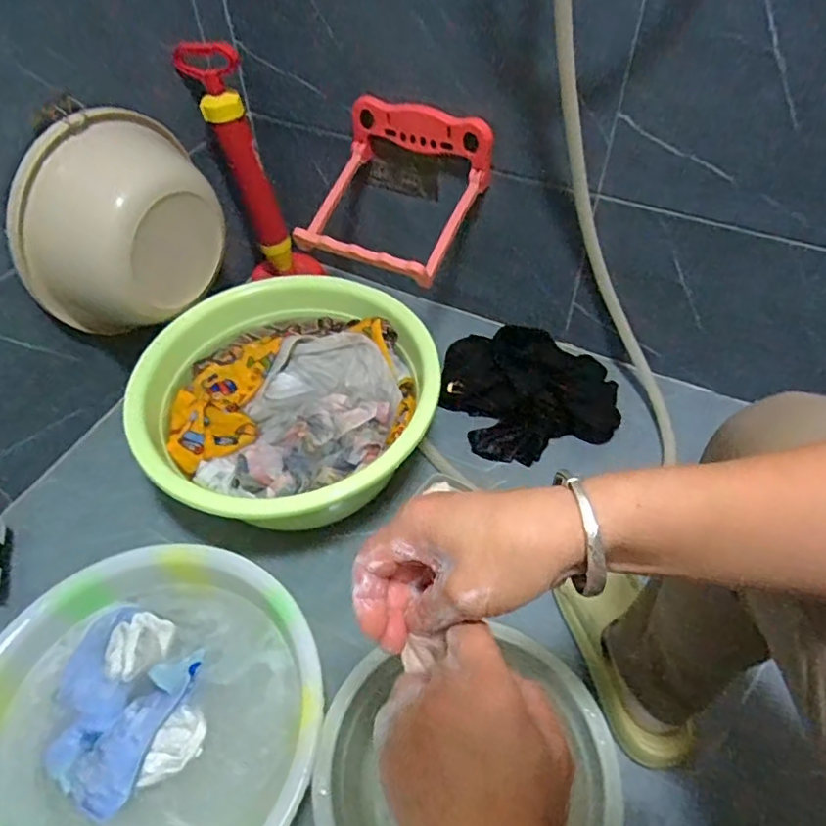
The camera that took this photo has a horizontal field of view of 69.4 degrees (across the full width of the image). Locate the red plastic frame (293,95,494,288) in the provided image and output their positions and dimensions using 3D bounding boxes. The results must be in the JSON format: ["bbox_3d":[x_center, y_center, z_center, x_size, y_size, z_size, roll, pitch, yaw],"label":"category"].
[{"bbox_3d":[-0.049,-0.320,0.863,0.275,0.160,0.219,18,54,15],"label":"red plastic frame"}]

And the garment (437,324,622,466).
[{"bbox_3d":[0.179,-0.033,0.923,0.264,0.062,0.210,4,51,4],"label":"garment"}]

